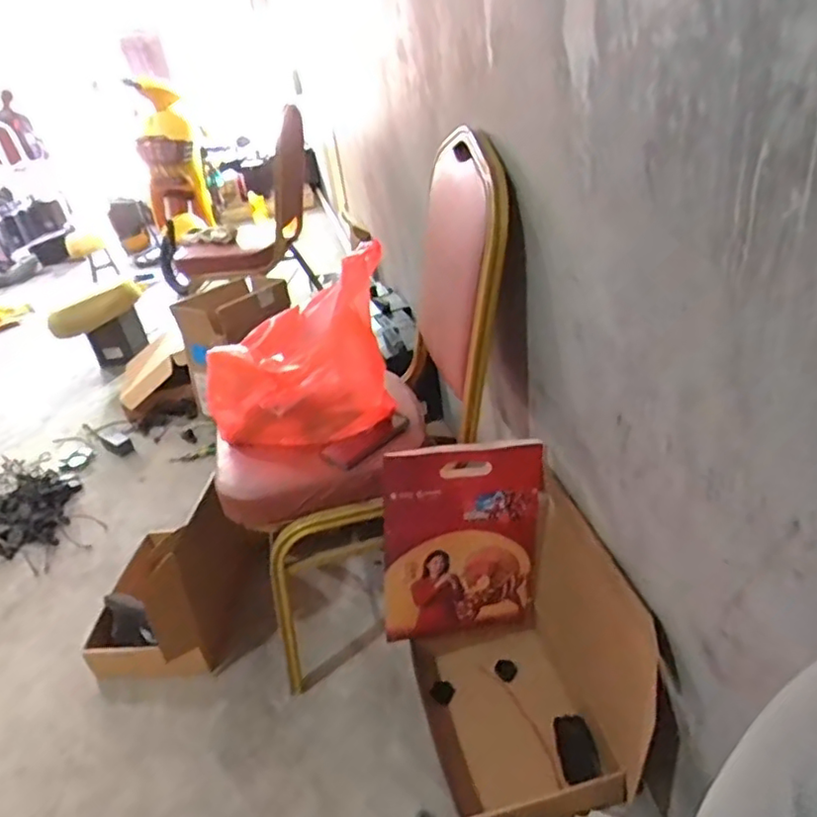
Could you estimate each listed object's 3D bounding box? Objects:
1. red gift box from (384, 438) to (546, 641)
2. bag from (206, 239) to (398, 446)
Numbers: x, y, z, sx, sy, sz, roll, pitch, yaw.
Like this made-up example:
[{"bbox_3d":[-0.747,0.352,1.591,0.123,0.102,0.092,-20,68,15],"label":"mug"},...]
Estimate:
[{"bbox_3d":[0.098,0.253,1.134,0.282,0.417,0.030,-5,25,-8],"label":"red gift box"},{"bbox_3d":[-0.197,-0.106,1.135,0.318,0.298,0.232,8,35,27],"label":"bag"}]

